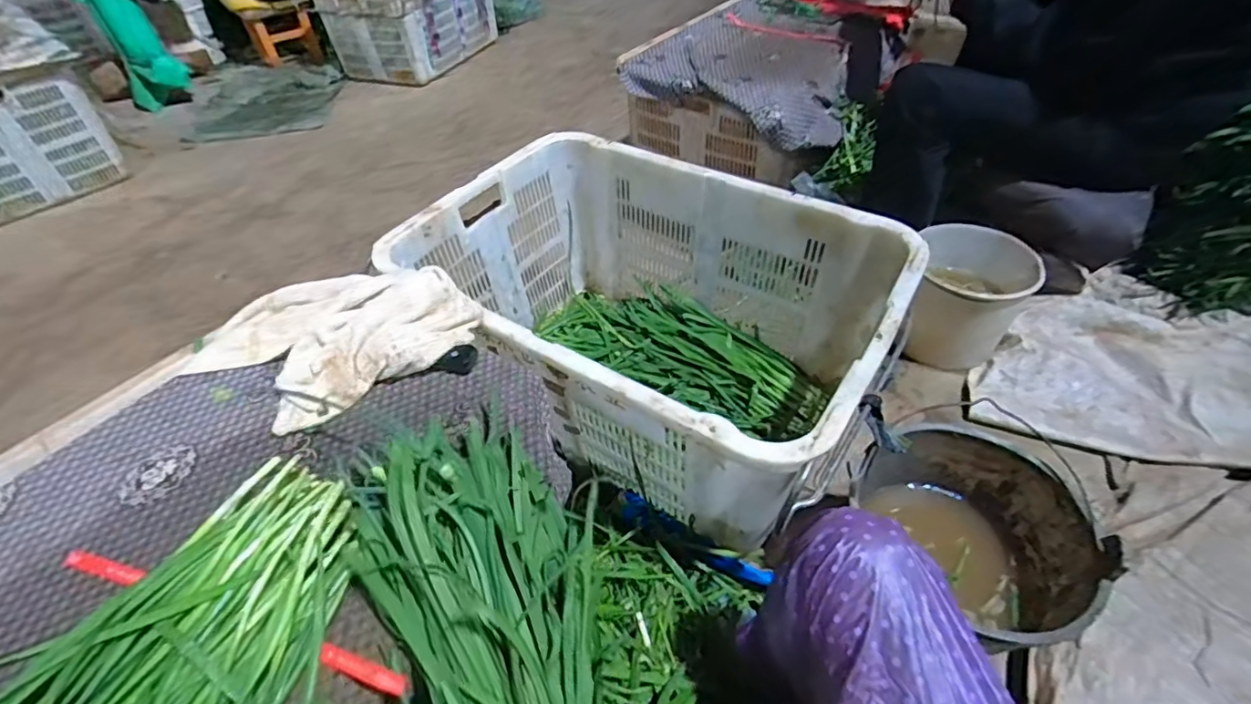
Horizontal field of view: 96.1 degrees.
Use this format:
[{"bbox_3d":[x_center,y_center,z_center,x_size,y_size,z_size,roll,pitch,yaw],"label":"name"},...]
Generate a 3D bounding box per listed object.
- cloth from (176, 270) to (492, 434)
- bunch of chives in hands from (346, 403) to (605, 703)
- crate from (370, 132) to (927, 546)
[{"bbox_3d":[-0.334,-0.031,0.647,0.301,0.052,0.234,-27,51,-21],"label":"cloth"},{"bbox_3d":[-0.089,0.227,0.422,0.182,0.113,0.439,-20,55,-16],"label":"bunch of chives in hands"},{"bbox_3d":[0.026,-0.036,0.893,0.685,0.318,0.486,26,53,26],"label":"crate"}]

